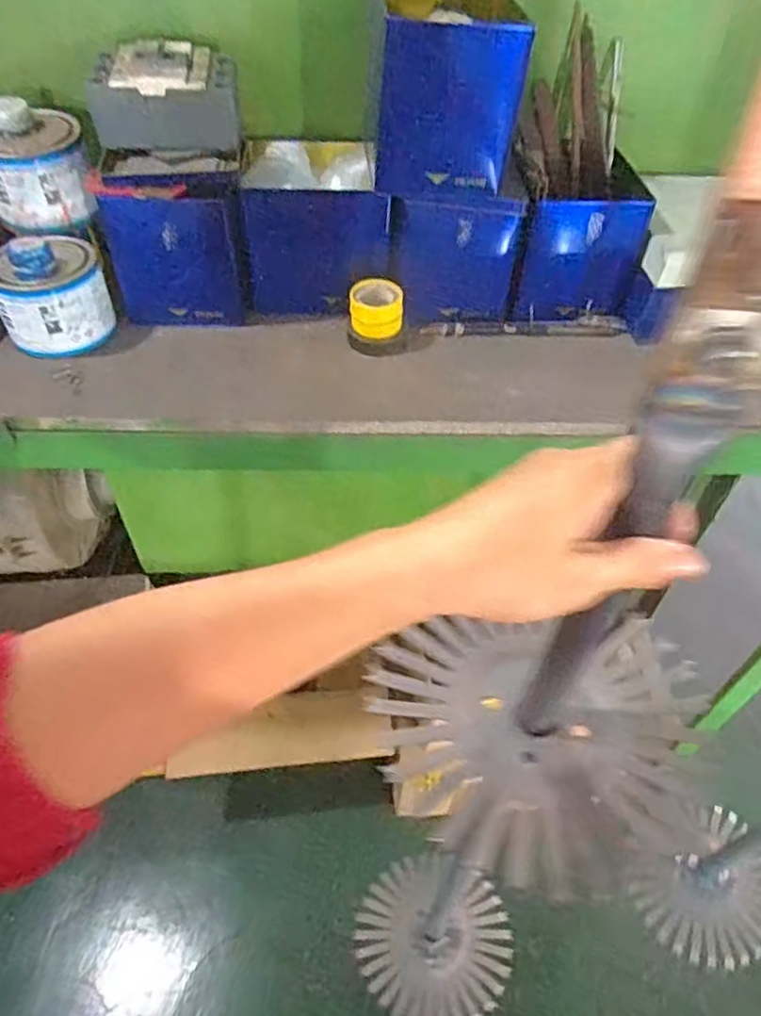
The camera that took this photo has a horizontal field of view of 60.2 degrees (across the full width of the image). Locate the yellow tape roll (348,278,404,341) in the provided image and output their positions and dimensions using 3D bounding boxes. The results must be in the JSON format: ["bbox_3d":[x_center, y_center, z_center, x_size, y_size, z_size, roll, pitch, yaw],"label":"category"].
[{"bbox_3d":[-0.004,-0.215,0.712,0.056,0.046,0.056,1,48,-1],"label":"yellow tape roll"}]

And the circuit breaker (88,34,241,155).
[{"bbox_3d":[-0.210,-0.406,0.648,0.135,0.076,0.069,-8,49,-8],"label":"circuit breaker"}]

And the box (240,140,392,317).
[{"bbox_3d":[-0.076,-0.332,0.760,0.143,0.140,0.178,-2,48,-4],"label":"box"}]

